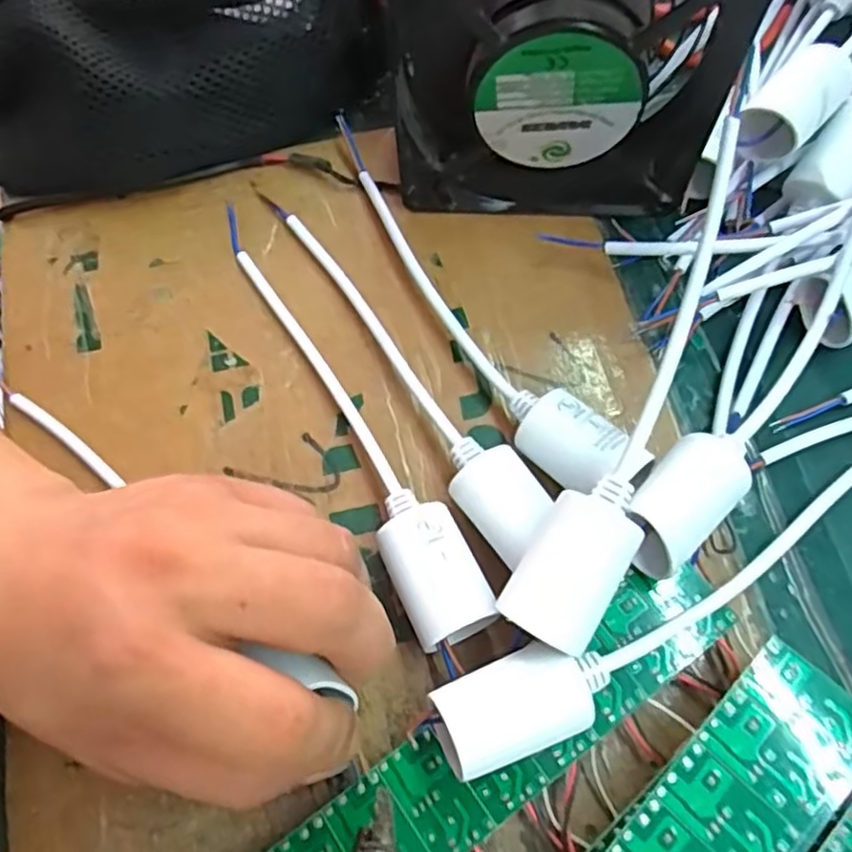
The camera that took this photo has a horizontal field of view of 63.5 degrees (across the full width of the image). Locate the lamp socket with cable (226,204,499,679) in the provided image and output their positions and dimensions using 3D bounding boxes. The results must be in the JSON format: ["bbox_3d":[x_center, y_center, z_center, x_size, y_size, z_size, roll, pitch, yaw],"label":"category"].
[{"bbox_3d":[-0.031,-0.007,0.263,0.027,0.031,0.200,-27,57,-8],"label":"lamp socket with cable"}]

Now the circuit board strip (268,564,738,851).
[{"bbox_3d":[0.011,0.108,0.212,0.200,0.004,0.034,-34,69,-12],"label":"circuit board strip"}]

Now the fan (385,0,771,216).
[{"bbox_3d":[0.050,-0.136,0.258,0.121,0.120,0.047,4,70,3],"label":"fan"}]

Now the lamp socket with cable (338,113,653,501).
[{"bbox_3d":[0.011,-0.055,0.285,0.029,0.030,0.215,-28,58,-8],"label":"lamp socket with cable"}]

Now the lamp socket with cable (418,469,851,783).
[{"bbox_3d":[0.095,0.055,0.229,0.205,0.022,0.027,-22,70,-20],"label":"lamp socket with cable"}]

